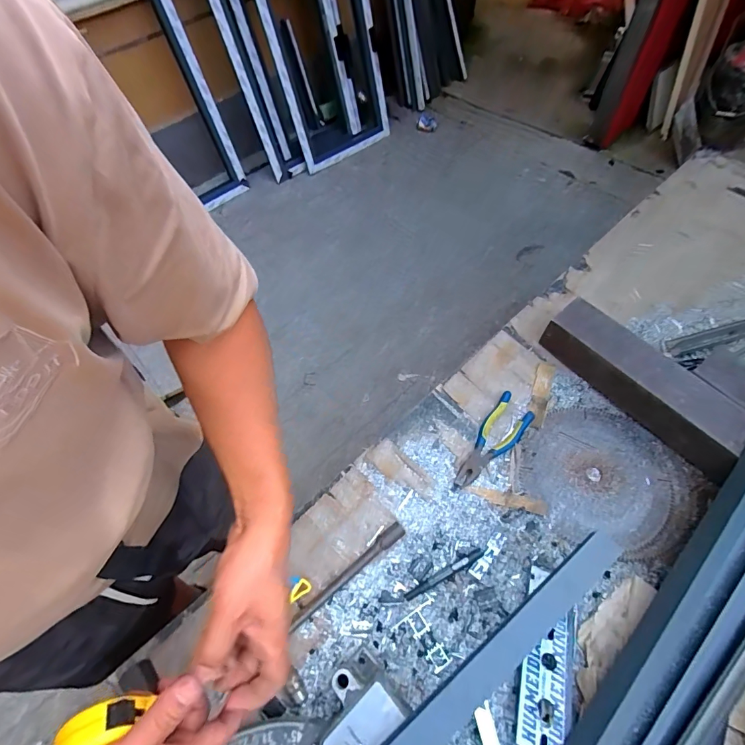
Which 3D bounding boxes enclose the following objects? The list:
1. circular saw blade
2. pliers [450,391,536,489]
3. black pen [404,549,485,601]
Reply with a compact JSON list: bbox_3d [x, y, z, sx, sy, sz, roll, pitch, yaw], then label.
[{"bbox_3d":[0.395,0.182,0.689,0.242,0.008,0.265,0,61,1],"label":"circular saw blade"},{"bbox_3d":[0.206,0.124,0.705,0.065,0.015,0.194,33,66,21],"label":"pliers"},{"bbox_3d":[0.106,0.297,0.604,0.133,0.008,0.013,-25,61,-11],"label":"black pen"}]

